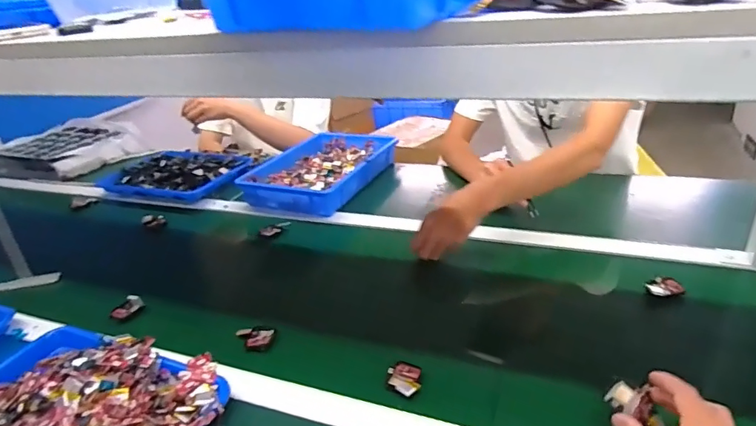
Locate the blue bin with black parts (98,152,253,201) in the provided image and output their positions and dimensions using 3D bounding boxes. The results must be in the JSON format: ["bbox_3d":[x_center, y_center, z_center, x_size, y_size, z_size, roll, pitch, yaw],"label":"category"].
[{"bbox_3d":[-0.500,-0.101,1.192,0.320,0.041,0.233,8,31,24],"label":"blue bin with black parts"}]

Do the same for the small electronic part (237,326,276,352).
[{"bbox_3d":[-0.178,0.180,0.689,0.058,0.015,0.036,3,29,16],"label":"small electronic part"}]

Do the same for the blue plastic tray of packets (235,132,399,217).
[{"bbox_3d":[-0.133,-0.109,1.162,0.265,0.054,0.380,11,32,29],"label":"blue plastic tray of packets"}]

